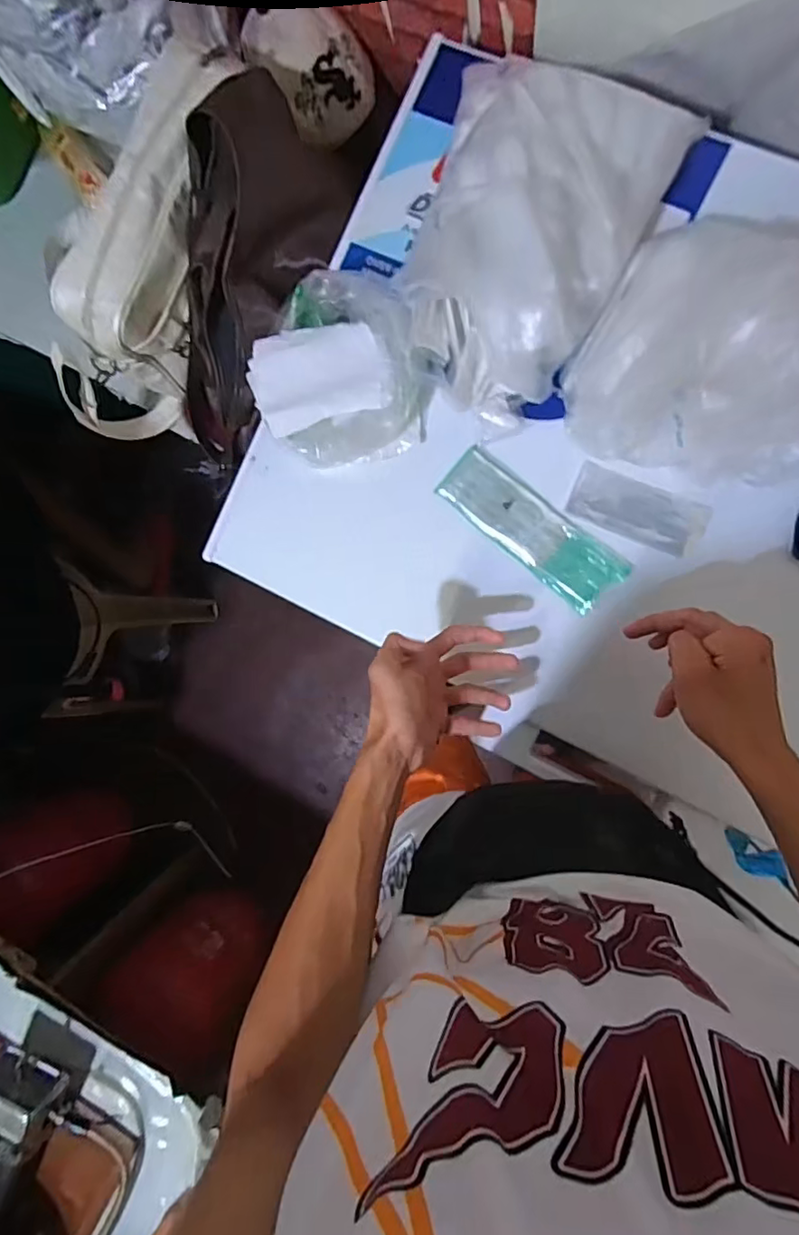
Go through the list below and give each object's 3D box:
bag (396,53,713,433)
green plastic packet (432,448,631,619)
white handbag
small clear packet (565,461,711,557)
[{"bbox_3d":[0.120,-0.327,0.515,0.195,0.098,0.283,18,93,8],"label":"bag"},{"bbox_3d":[0.129,-0.088,0.566,0.192,0.011,0.061,42,96,6],"label":"green plastic packet"},{"bbox_3d":[-0.282,-0.377,0.627,0.121,0.159,0.385,35,128,7],"label":"white handbag"},{"bbox_3d":[0.230,-0.103,0.555,0.126,0.013,0.053,22,94,8],"label":"small clear packet"}]

